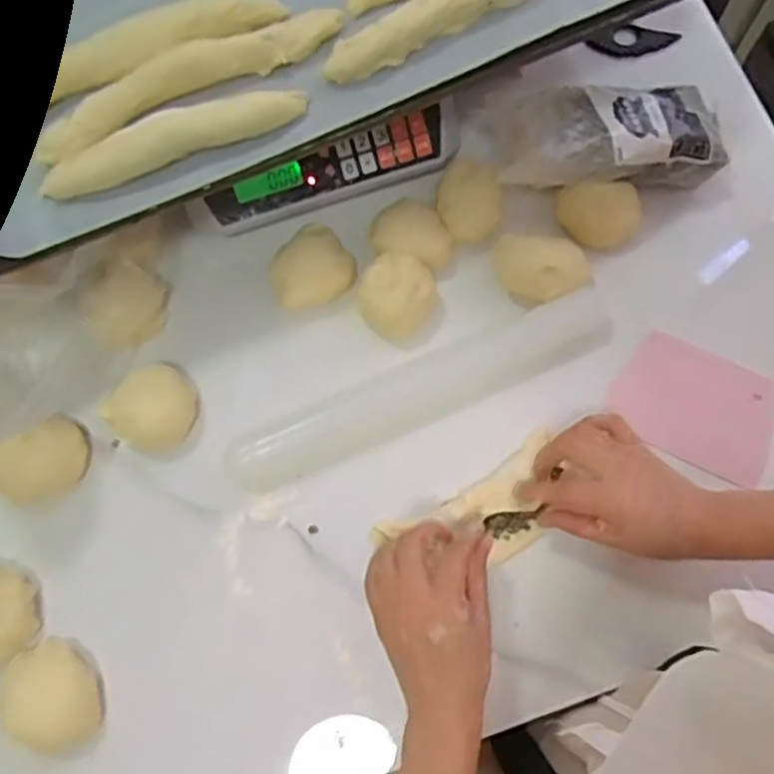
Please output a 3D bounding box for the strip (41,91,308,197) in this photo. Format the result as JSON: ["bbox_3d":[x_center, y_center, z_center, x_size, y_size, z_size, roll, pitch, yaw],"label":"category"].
[{"bbox_3d":[-0.152,-0.178,0.513,0.190,0.021,0.026,-20,75,-4],"label":"strip"}]

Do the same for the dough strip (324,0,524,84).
[{"bbox_3d":[0.045,-0.278,0.526,0.196,0.026,0.028,-27,76,-6],"label":"dough strip"}]

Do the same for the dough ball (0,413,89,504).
[{"bbox_3d":[-0.265,0.055,0.540,0.071,0.041,0.052,-33,77,-7],"label":"dough ball"}]

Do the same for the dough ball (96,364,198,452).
[{"bbox_3d":[-0.180,0.017,0.556,0.069,0.035,0.065,0,75,2],"label":"dough ball"}]

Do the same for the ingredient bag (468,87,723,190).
[{"bbox_3d":[0.175,-0.202,0.572,0.204,0.051,0.086,-6,74,-19],"label":"ingredient bag"}]

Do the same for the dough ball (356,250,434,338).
[{"bbox_3d":[0.012,-0.072,0.570,0.060,0.037,0.058,0,75,2],"label":"dough ball"}]

